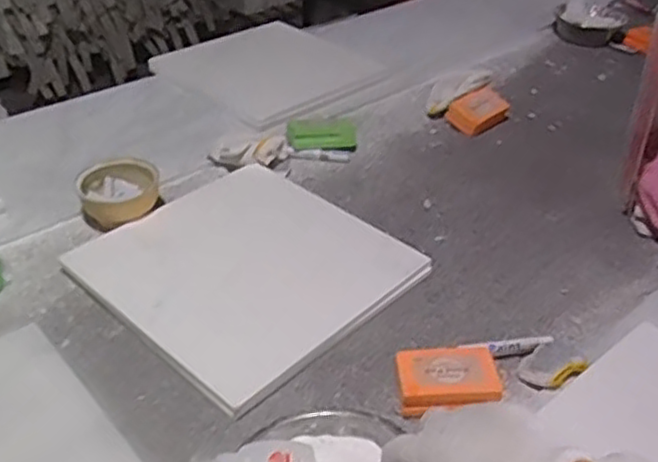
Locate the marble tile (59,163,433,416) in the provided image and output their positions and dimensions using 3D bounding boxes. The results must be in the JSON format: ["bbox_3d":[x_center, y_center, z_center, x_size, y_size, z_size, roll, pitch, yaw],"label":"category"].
[{"bbox_3d":[-0.089,0.036,0.781,0.288,0.021,0.302,31,47,32],"label":"marble tile"}]

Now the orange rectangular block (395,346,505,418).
[{"bbox_3d":[0.114,0.142,0.658,0.101,0.033,0.063,-5,38,-9],"label":"orange rectangular block"}]

